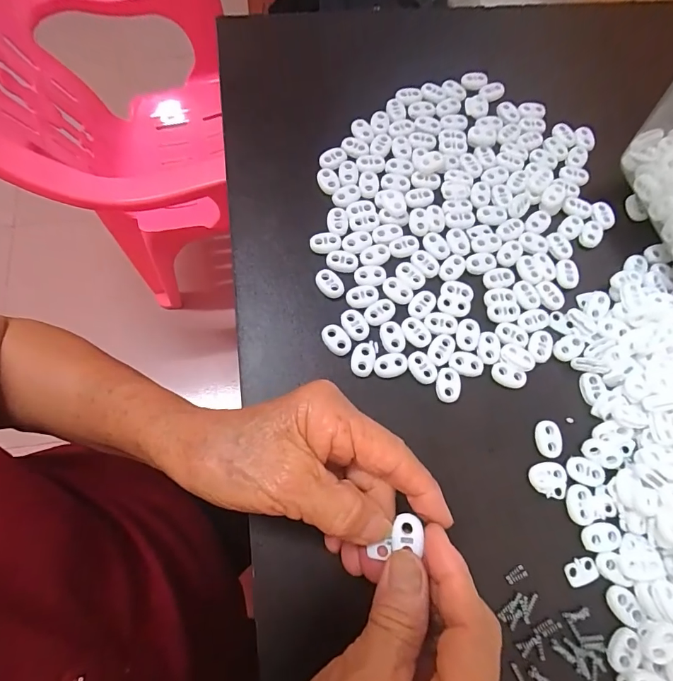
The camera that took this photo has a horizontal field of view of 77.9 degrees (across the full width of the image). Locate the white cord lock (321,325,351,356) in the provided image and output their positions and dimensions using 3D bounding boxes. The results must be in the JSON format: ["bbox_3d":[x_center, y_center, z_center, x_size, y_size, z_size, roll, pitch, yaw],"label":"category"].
[{"bbox_3d":[0.000,-0.001,0.275,0.015,0.004,0.022,-41,75,-11],"label":"white cord lock"}]

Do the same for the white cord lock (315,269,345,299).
[{"bbox_3d":[-0.005,-0.039,0.289,0.015,0.006,0.022,-32,75,-12],"label":"white cord lock"}]

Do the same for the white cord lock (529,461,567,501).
[{"bbox_3d":[0.129,0.085,0.254,0.022,0.004,0.021,2,72,2],"label":"white cord lock"}]

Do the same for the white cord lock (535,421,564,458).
[{"bbox_3d":[0.133,0.062,0.261,0.016,0.004,0.023,-2,72,1],"label":"white cord lock"}]

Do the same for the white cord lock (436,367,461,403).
[{"bbox_3d":[0.073,0.029,0.269,0.016,0.004,0.022,8,72,4],"label":"white cord lock"}]

